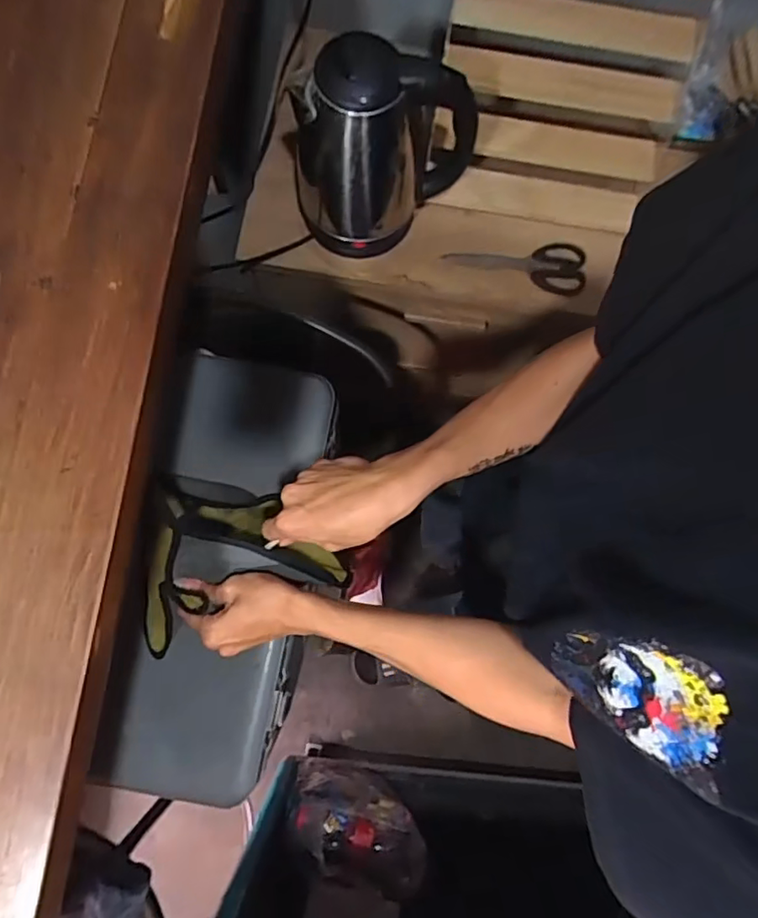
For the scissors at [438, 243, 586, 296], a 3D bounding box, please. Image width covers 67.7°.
[{"bbox_3d":[0.186,-0.270,0.763,0.185,0.015,0.068,14,78,1],"label":"scissors"}]

